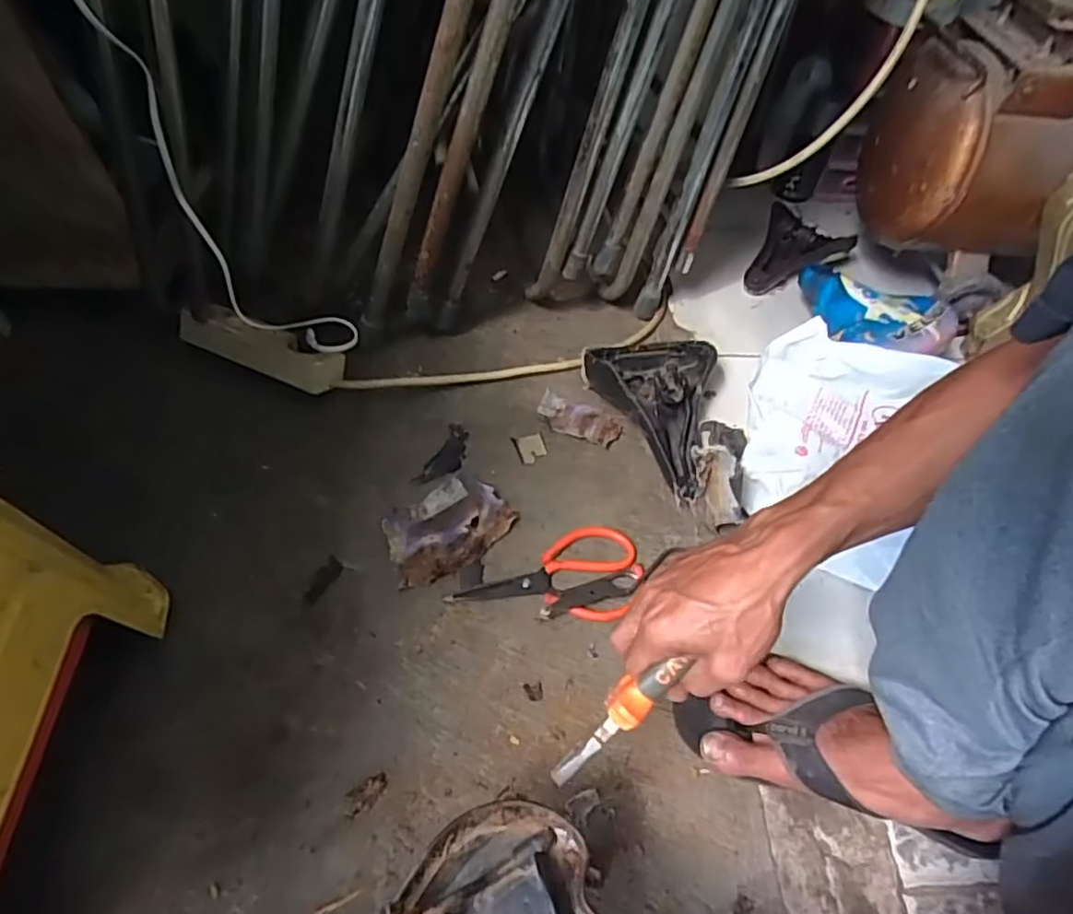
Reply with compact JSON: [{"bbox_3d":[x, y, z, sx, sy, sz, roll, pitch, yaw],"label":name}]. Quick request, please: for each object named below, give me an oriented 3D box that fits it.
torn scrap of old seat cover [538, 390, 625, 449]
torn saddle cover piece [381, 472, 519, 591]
[{"bbox_3d":[0.053,-0.048,0.758,0.101,0.016,0.053,19,55,11],"label":"torn scrap of old seat cover"},{"bbox_3d":[-0.094,0.071,0.654,0.130,0.021,0.095,-28,60,-22],"label":"torn saddle cover piece"}]

